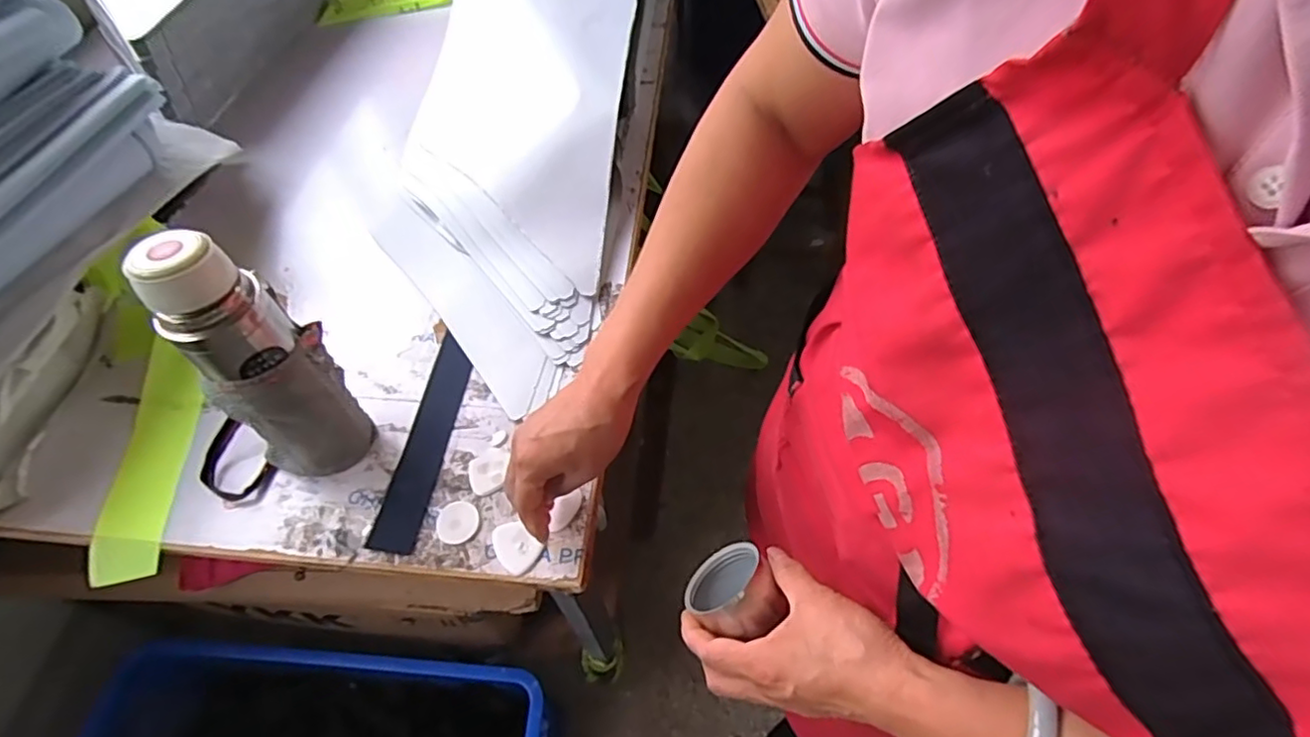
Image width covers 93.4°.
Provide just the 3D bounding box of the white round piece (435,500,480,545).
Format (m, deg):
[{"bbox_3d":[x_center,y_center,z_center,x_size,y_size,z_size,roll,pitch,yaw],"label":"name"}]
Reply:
[{"bbox_3d":[-0.167,0.129,0.521,0.035,0.006,0.036,0,56,0],"label":"white round piece"}]

